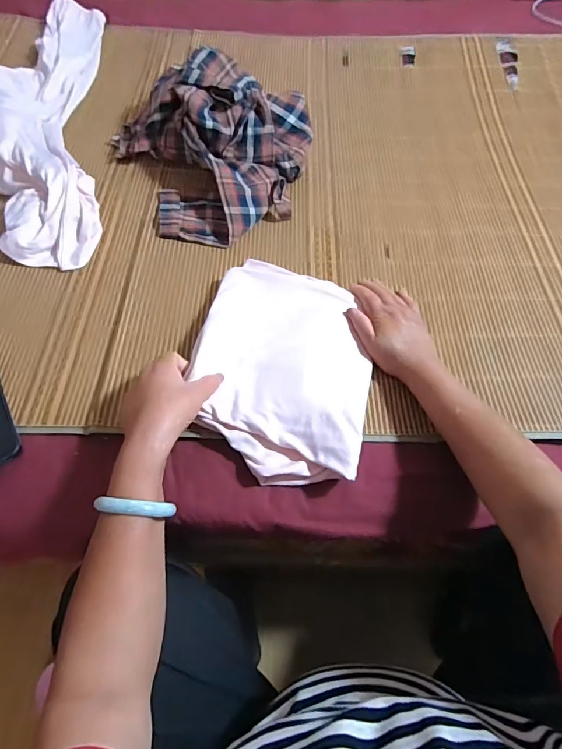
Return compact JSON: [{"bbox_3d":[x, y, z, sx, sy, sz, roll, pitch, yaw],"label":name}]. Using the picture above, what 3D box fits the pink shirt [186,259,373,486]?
[{"bbox_3d":[0.004,-0.020,0.526,0.209,0.029,0.293,9,63,2],"label":"pink shirt"}]

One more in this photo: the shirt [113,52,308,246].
[{"bbox_3d":[-0.096,-0.381,0.689,0.301,0.110,0.315,-24,66,-14],"label":"shirt"}]

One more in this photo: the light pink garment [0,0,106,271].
[{"bbox_3d":[-0.469,-0.471,0.747,0.278,0.055,0.715,-9,63,-7],"label":"light pink garment"}]

